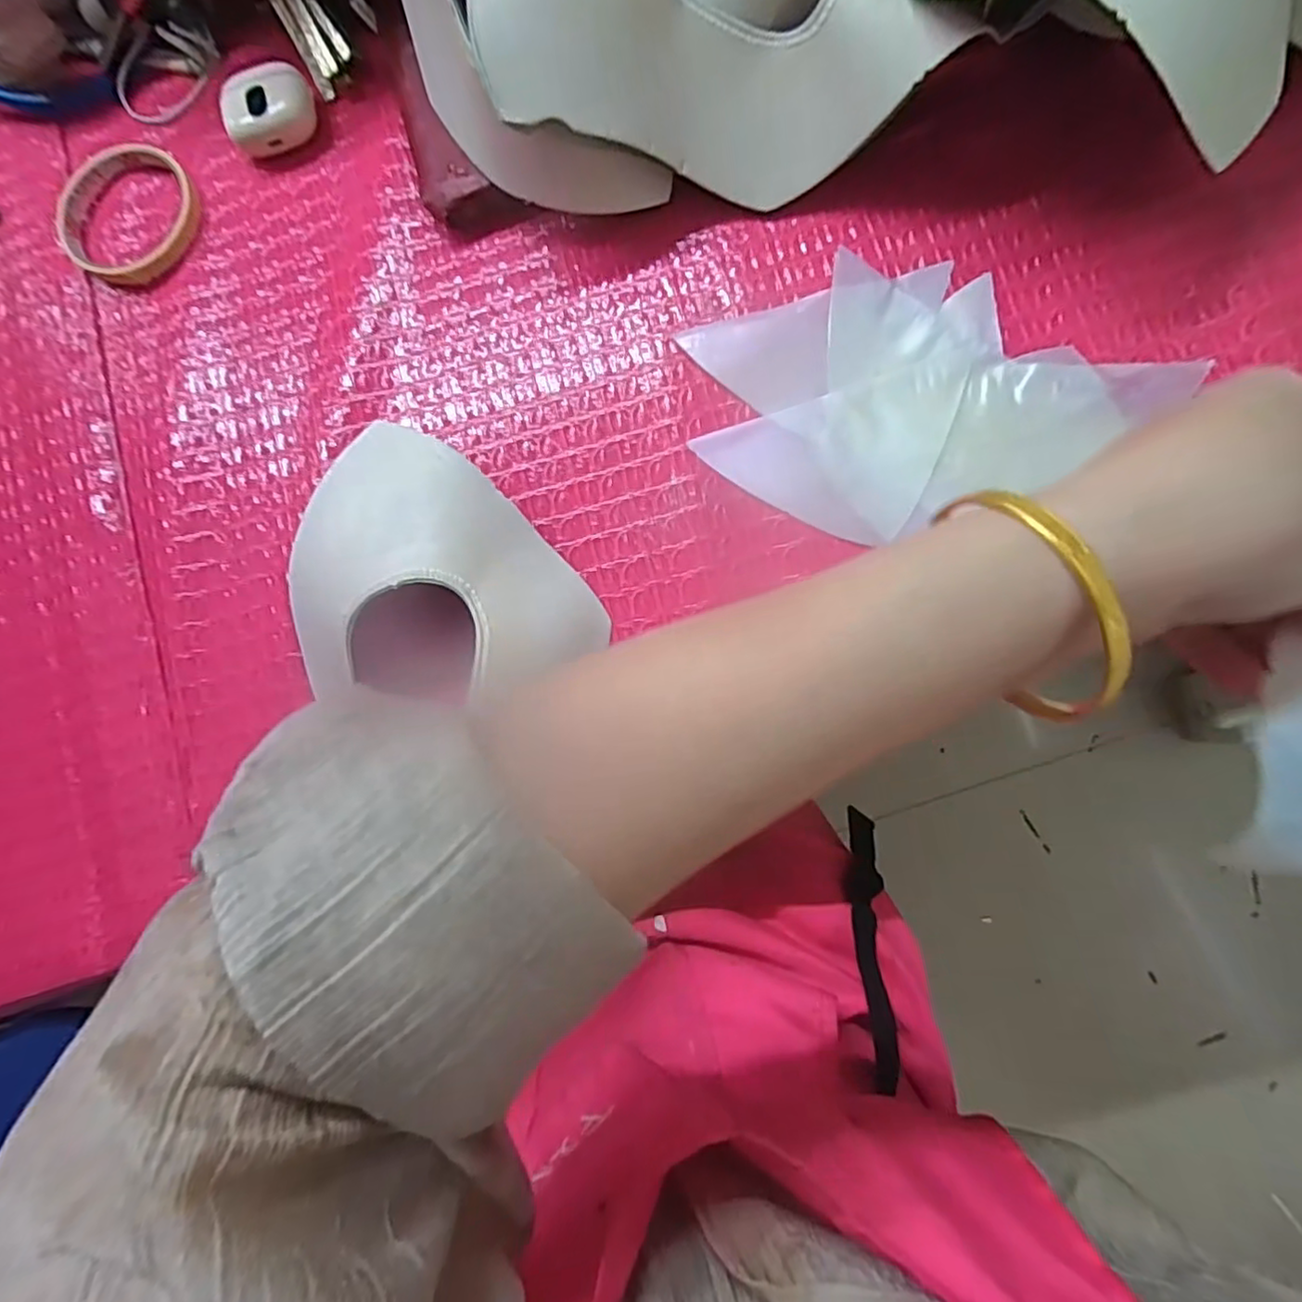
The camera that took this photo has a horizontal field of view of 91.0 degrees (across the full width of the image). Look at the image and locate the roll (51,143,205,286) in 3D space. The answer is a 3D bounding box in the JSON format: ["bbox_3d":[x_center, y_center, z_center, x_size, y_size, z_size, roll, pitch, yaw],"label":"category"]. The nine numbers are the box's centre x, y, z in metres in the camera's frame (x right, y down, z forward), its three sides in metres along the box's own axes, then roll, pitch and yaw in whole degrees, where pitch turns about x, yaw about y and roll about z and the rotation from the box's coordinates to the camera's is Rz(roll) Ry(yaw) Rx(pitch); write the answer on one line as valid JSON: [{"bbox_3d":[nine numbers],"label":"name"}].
[{"bbox_3d":[-0.319,-0.262,0.385,0.092,0.014,0.083,15,86,8],"label":"roll"}]

